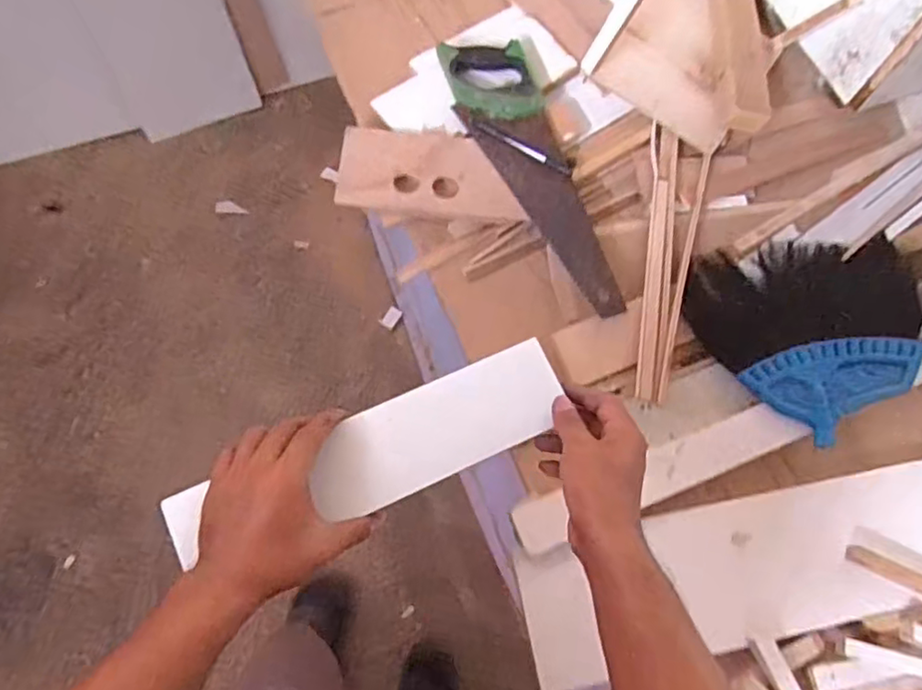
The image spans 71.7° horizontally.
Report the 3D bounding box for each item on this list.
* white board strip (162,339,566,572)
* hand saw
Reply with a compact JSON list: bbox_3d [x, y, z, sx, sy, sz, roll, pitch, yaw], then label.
[{"bbox_3d":[-0.070,0.093,0.526,0.327,0.018,0.079,-22,74,-10],"label":"white board strip"},{"bbox_3d":[0.089,-0.219,0.825,0.114,0.046,0.400,-16,73,-7],"label":"hand saw"}]

